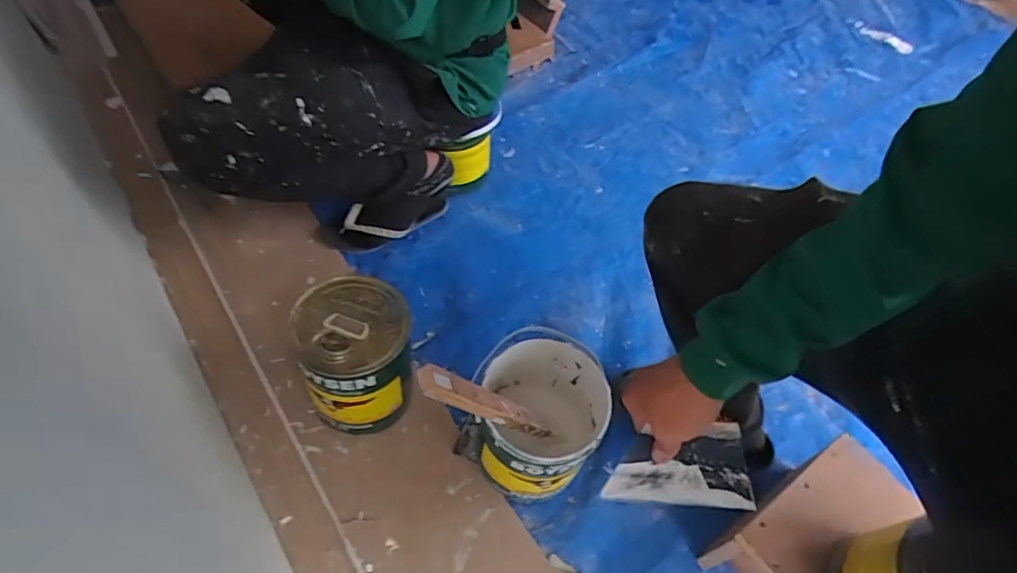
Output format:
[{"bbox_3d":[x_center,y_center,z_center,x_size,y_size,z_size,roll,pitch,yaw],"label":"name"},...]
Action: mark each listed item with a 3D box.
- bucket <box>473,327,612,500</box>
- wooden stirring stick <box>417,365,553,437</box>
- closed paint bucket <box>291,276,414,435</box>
[{"bbox_3d":[0.037,0.189,0.819,0.168,0.193,0.187,31,60,15],"label":"bucket"},{"bbox_3d":[-0.019,0.152,0.701,0.025,0.279,0.029,-24,55,22],"label":"wooden stirring stick"},{"bbox_3d":[-0.223,0.108,0.846,0.148,0.206,0.160,2,57,-3],"label":"closed paint bucket"}]

